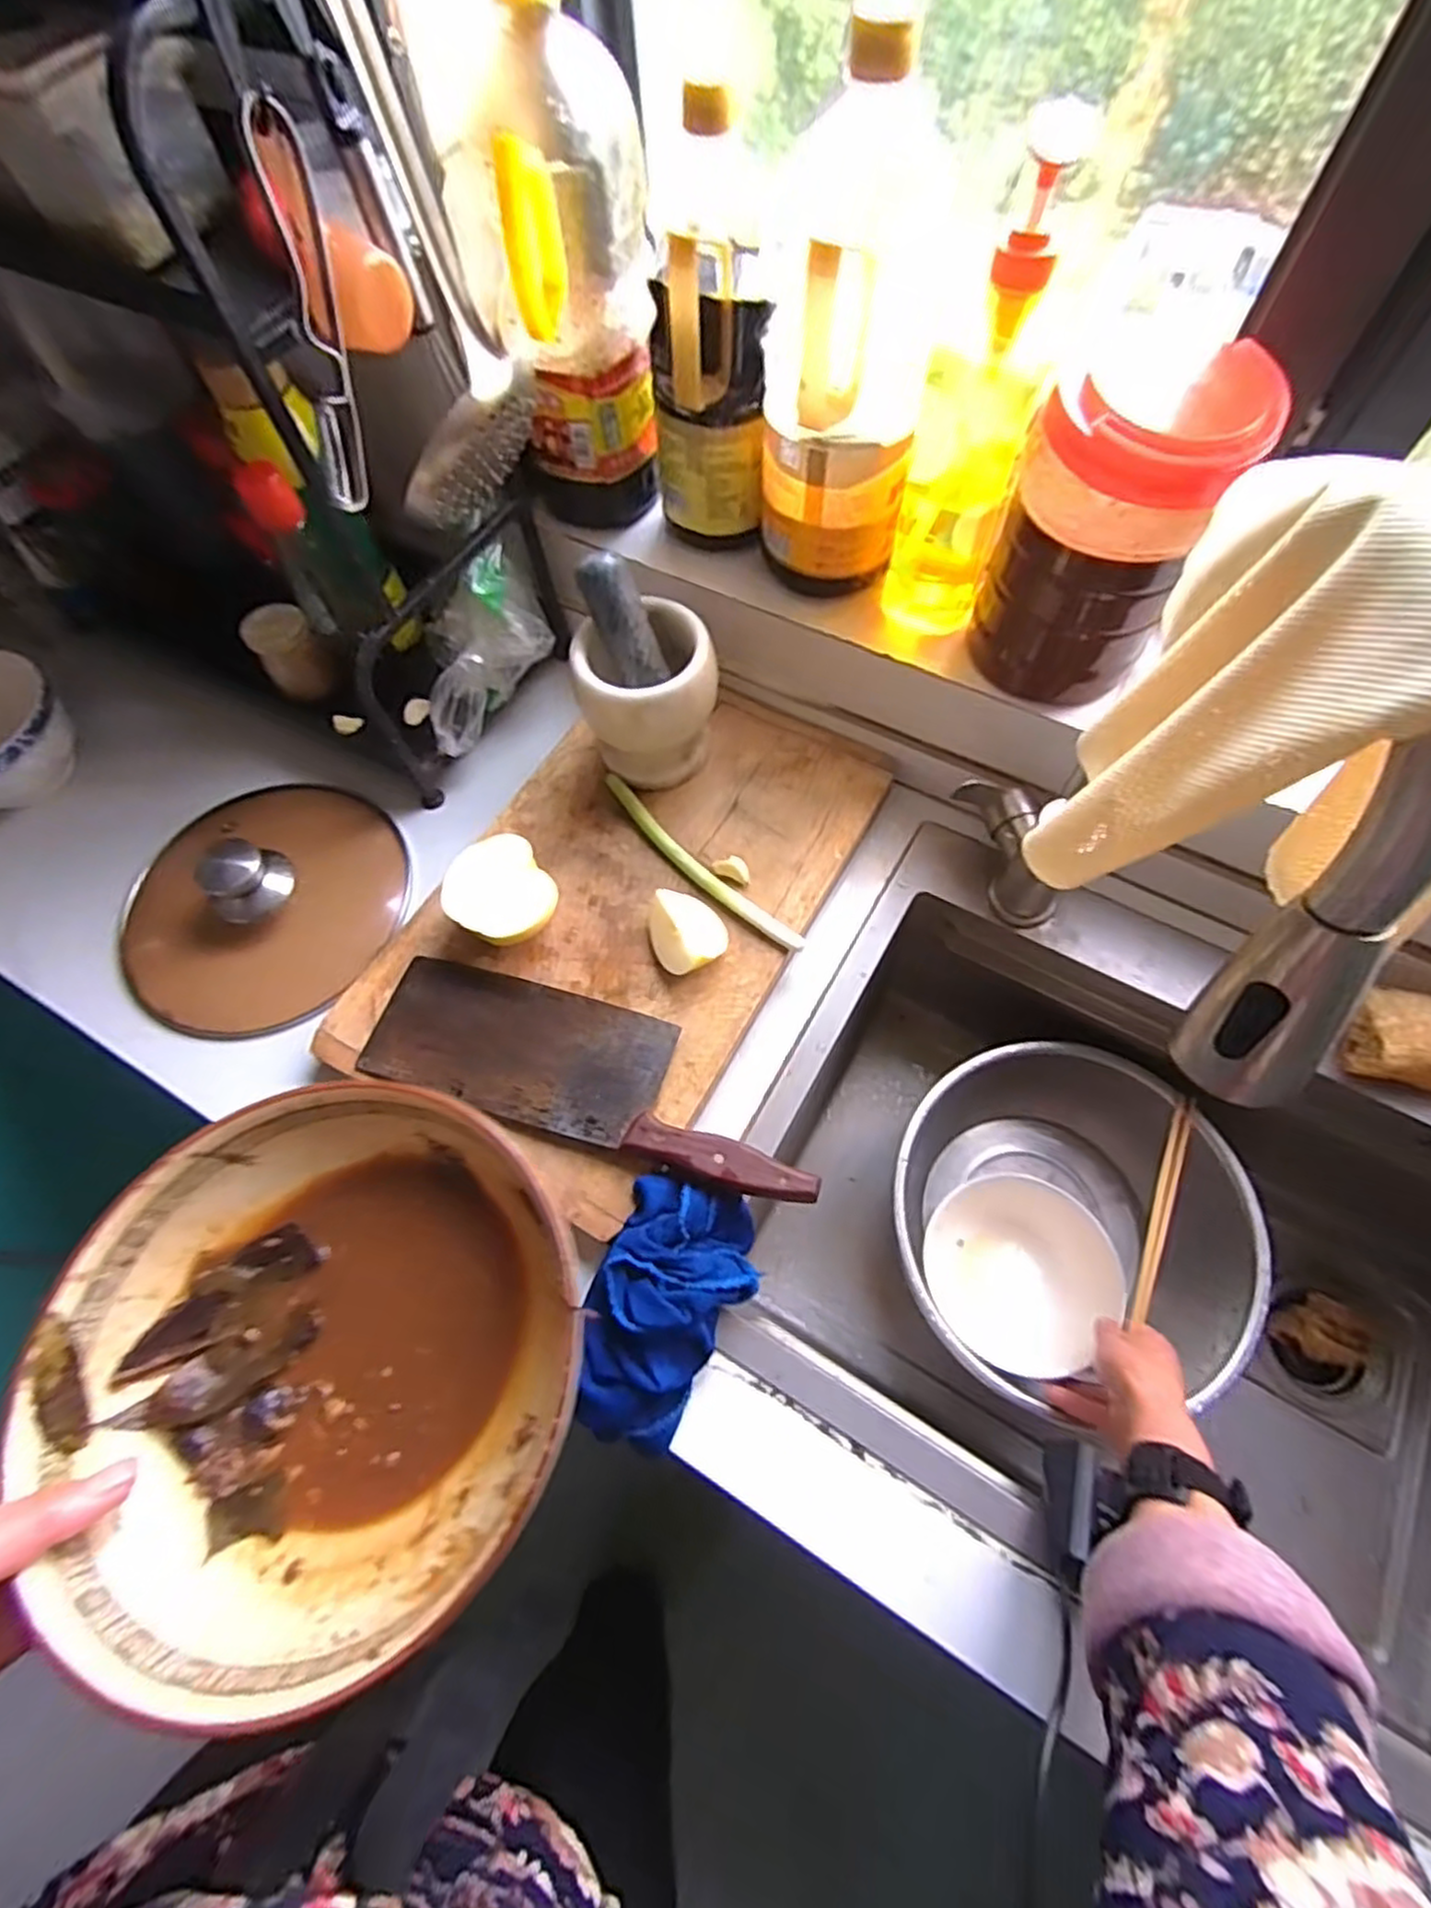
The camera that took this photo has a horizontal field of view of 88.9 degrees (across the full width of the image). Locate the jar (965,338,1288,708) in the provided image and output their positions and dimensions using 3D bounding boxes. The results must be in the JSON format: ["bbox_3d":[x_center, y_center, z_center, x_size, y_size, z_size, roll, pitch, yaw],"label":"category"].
[{"bbox_3d":[0.254,-0.282,0.480,0.118,0.208,0.125,-1,65,3],"label":"jar"}]

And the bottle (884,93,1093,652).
[{"bbox_3d":[0.167,-0.341,0.476,0.069,0.264,0.059,13,67,9],"label":"bottle"}]

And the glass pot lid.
[{"bbox_3d":[-0.406,-0.059,0.622,0.229,0.085,0.221,-43,70,-15],"label":"glass pot lid"}]

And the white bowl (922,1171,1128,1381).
[{"bbox_3d":[0.267,0.277,0.646,0.156,0.045,0.156,-9,73,31],"label":"white bowl"}]

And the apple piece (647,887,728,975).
[{"bbox_3d":[-0.023,-0.018,0.560,0.055,0.034,0.069,-27,67,-9],"label":"apple piece"}]

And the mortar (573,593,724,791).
[{"bbox_3d":[-0.053,-0.205,0.600,0.107,0.117,0.088,-11,65,-2],"label":"mortar"}]

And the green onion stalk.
[{"bbox_3d":[-0.017,-0.076,0.599,0.024,0.012,0.224,-43,70,-15],"label":"green onion stalk"}]

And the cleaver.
[{"bbox_3d":[-0.090,0.081,0.522,0.332,0.028,0.100,15,67,10],"label":"cleaver"}]

